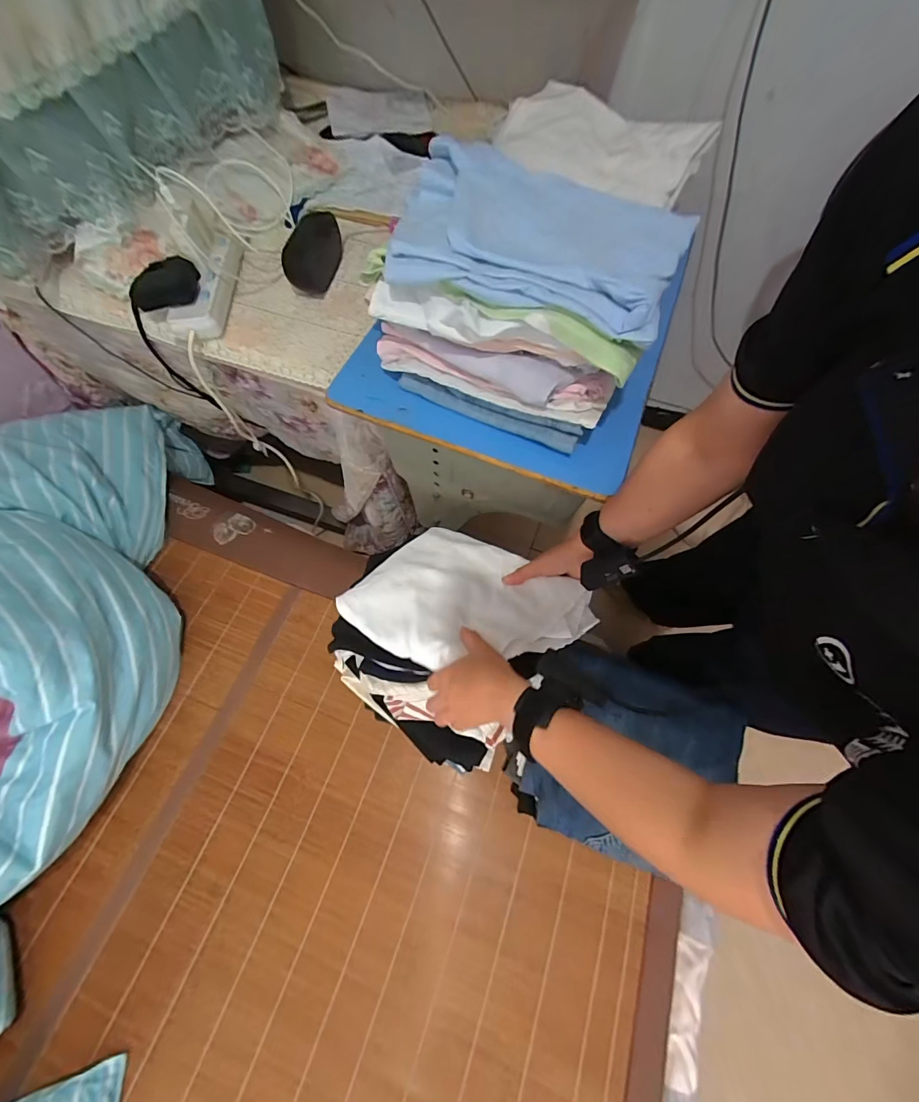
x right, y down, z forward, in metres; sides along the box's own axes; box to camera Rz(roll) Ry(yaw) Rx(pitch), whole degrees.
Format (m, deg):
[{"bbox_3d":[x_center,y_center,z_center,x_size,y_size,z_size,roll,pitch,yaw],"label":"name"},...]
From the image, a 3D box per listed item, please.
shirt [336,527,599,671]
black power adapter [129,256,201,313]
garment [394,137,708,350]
[{"bbox_3d":[0.014,0.073,0.560,0.273,0.088,0.215,28,67,13],"label":"shirt"},{"bbox_3d":[-0.423,-0.382,0.616,0.094,0.034,0.062,-35,69,-16],"label":"black power adapter"},{"bbox_3d":[0.085,-0.350,0.465,0.314,0.033,0.233,18,65,8],"label":"garment"}]

